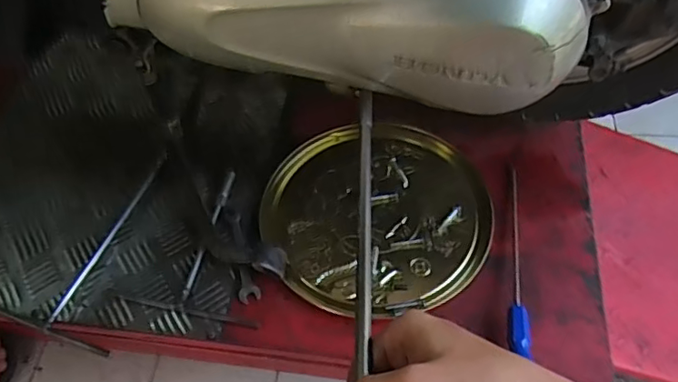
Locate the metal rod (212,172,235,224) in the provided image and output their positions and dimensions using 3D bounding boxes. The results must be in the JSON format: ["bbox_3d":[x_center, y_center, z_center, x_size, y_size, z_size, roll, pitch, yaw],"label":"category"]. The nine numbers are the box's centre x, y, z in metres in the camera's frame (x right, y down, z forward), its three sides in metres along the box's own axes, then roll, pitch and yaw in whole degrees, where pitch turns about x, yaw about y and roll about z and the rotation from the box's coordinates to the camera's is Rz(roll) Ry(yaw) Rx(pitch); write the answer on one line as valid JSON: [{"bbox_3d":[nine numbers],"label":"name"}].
[{"bbox_3d":[-0.140,0.008,0.681,0.009,0.007,0.074,9,58,10],"label":"metal rod"}]

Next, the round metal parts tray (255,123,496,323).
[{"bbox_3d":[0.044,0.024,0.654,0.247,0.014,0.246,-2,56,3],"label":"round metal parts tray"}]

